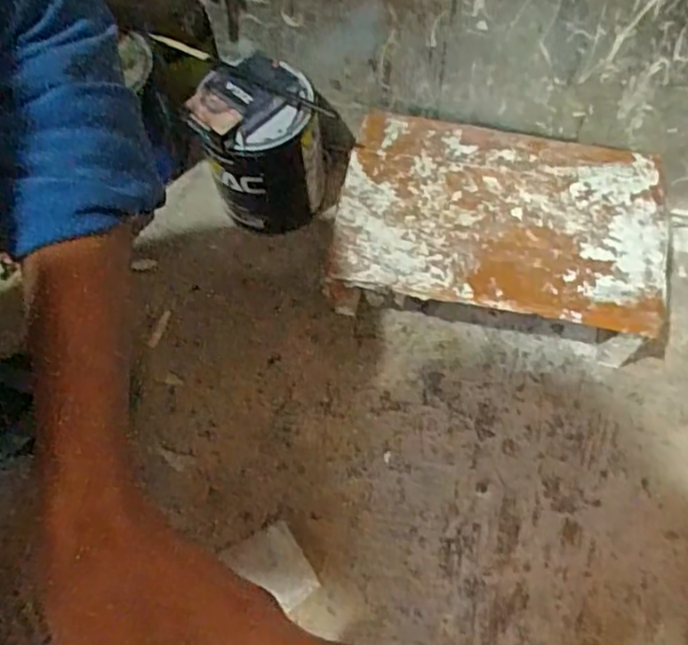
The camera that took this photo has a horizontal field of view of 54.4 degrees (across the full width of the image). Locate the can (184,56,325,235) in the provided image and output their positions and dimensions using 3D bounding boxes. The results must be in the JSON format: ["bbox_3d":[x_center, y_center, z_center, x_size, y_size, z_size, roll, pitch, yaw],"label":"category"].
[{"bbox_3d":[-0.071,-0.158,0.622,0.095,0.150,0.096,-1,64,2],"label":"can"}]

